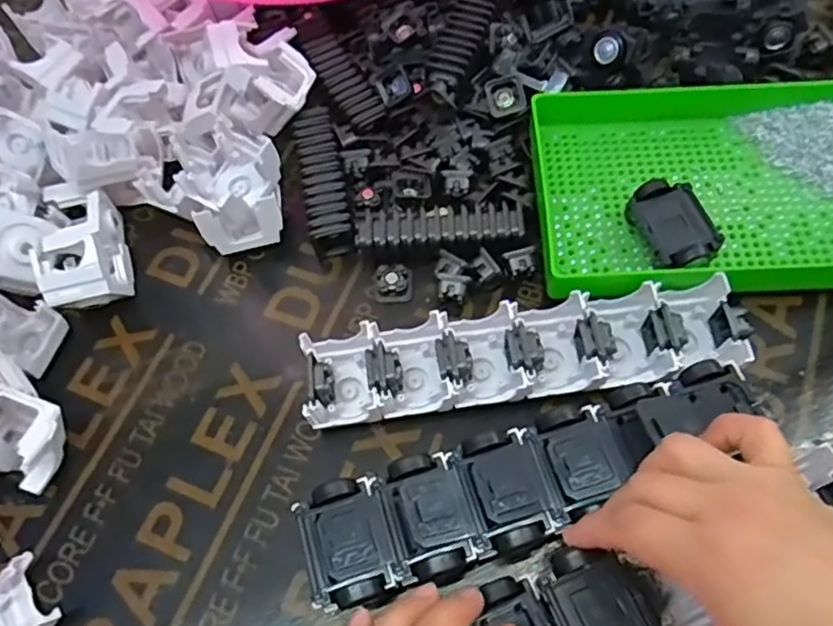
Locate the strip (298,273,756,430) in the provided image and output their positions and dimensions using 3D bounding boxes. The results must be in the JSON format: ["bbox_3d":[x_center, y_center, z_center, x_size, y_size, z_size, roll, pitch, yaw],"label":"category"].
[{"bbox_3d":[0.062,0.020,0.394,0.253,0.031,0.062,-8,64,1],"label":"strip"}]

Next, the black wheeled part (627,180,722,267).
[{"bbox_3d":[0.163,-0.053,0.419,0.041,0.029,0.061,-18,64,-4],"label":"black wheeled part"}]

